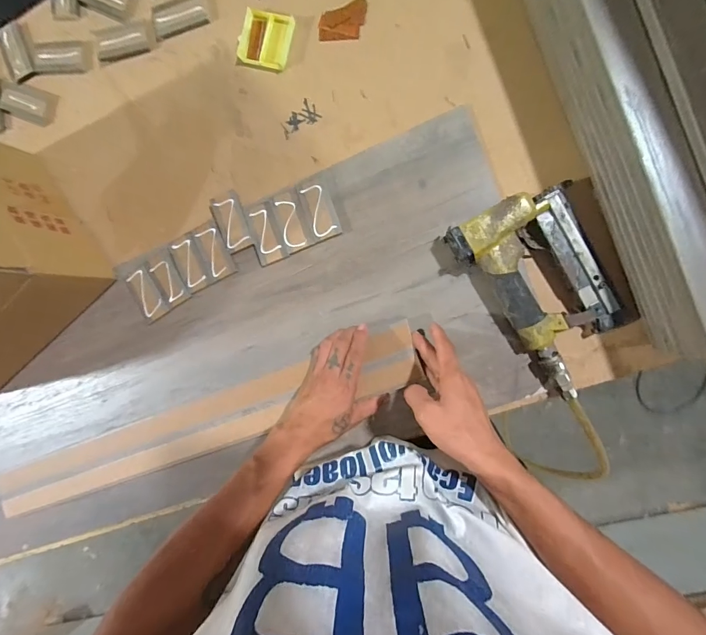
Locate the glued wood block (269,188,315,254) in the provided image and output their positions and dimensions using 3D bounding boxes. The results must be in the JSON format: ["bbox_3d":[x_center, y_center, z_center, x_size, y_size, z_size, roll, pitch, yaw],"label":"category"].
[{"bbox_3d":[-0.081,-0.129,0.494,0.037,0.006,0.083,-20,90,10],"label":"glued wood block"}]

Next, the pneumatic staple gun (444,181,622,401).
[{"bbox_3d":[0.225,-0.031,0.435,0.133,0.045,0.227,-28,89,10],"label":"pneumatic staple gun"}]

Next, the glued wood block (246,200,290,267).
[{"bbox_3d":[-0.117,-0.115,0.501,0.041,0.007,0.084,-18,90,10],"label":"glued wood block"}]

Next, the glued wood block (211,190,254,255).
[{"bbox_3d":[-0.166,-0.132,0.512,0.039,0.010,0.086,-23,90,10],"label":"glued wood block"}]

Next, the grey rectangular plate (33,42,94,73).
[{"bbox_3d":[-0.424,-0.381,0.545,0.095,0.008,0.039,3,94,9],"label":"grey rectangular plate"}]

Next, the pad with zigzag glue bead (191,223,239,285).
[{"bbox_3d":[-0.195,-0.093,0.523,0.038,0.006,0.078,-24,89,10],"label":"pad with zigzag glue bead"}]

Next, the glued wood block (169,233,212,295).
[{"bbox_3d":[-0.228,-0.075,0.523,0.038,0.010,0.077,-22,90,10],"label":"glued wood block"}]

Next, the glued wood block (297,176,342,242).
[{"bbox_3d":[-0.042,-0.141,0.488,0.041,0.006,0.075,-16,91,10],"label":"glued wood block"}]

